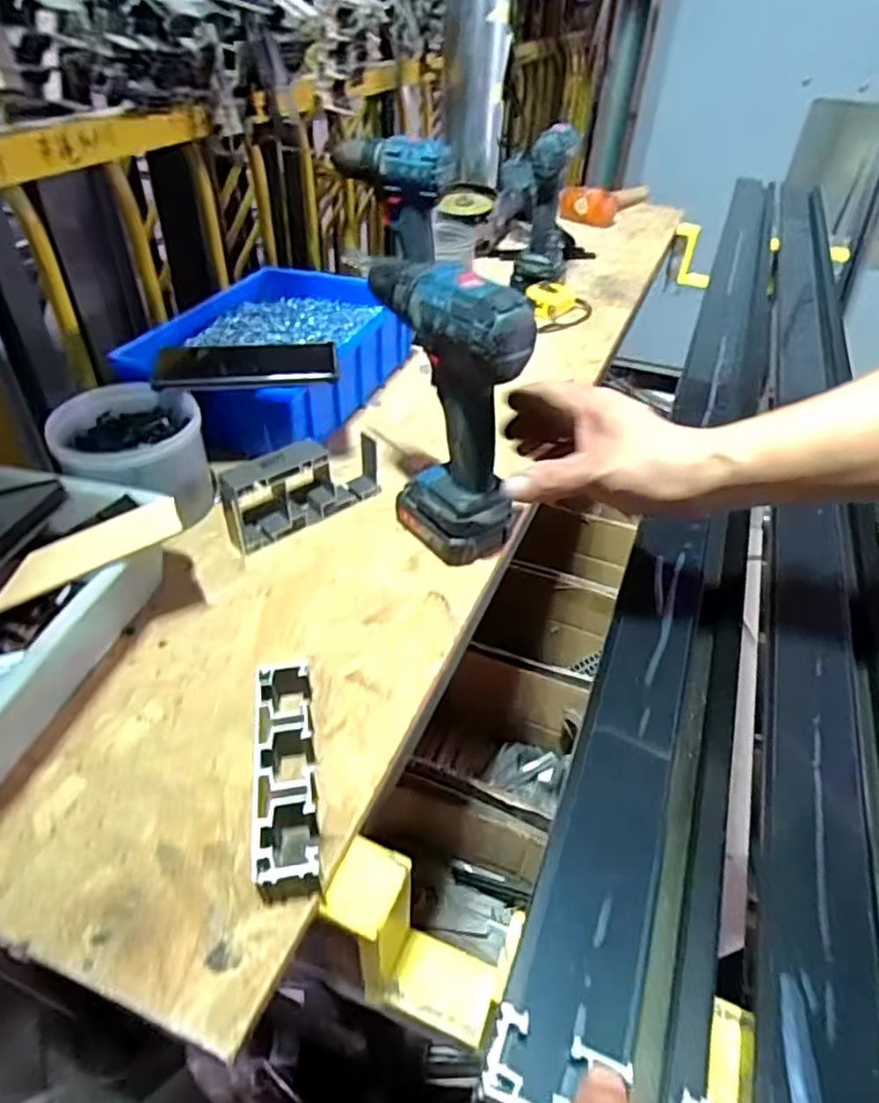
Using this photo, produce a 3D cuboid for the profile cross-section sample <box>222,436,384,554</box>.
[{"bbox_3d":[-0.123,-0.059,0.576,0.145,0.054,0.055,-29,51,-32],"label":"profile cross-section sample"}]

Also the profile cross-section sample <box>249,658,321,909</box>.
[{"bbox_3d":[-0.090,0.126,0.381,0.032,0.033,0.143,-5,42,-10],"label":"profile cross-section sample"}]

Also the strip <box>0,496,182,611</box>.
[{"bbox_3d":[-0.234,-0.001,0.435,0.121,0.010,0.038,-29,49,-16],"label":"strip"}]

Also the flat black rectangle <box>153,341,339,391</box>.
[{"bbox_3d":[-0.175,-0.172,0.597,0.158,0.016,0.068,-4,41,-9],"label":"flat black rectangle"}]

